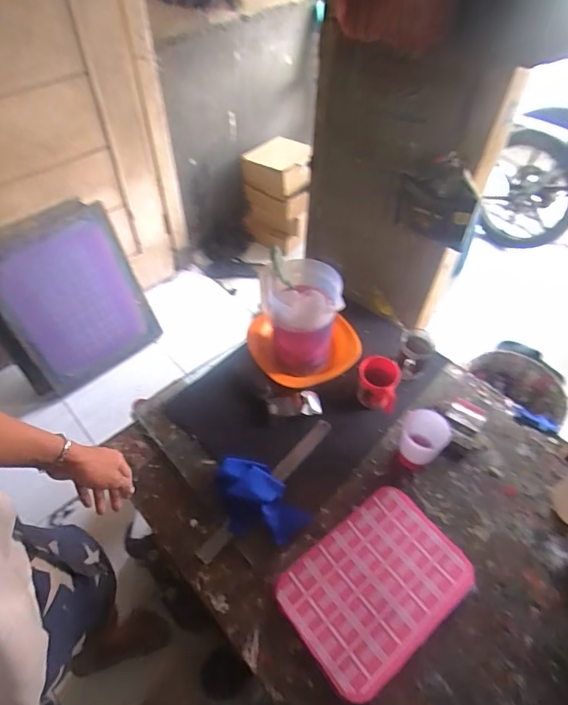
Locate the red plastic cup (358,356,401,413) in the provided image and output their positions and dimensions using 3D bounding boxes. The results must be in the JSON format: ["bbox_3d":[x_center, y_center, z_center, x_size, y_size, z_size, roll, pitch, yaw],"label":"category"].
[{"bbox_3d":[0.186,0.062,0.879,0.085,0.090,0.067,26,55,18],"label":"red plastic cup"}]

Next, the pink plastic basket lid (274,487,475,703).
[{"bbox_3d":[0.144,0.357,0.697,0.275,0.011,0.194,-31,58,-24],"label":"pink plastic basket lid"}]

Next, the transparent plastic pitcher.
[{"bbox_3d":[0.029,-0.070,0.875,0.142,0.201,0.136,0,51,-2],"label":"transparent plastic pitcher"}]

